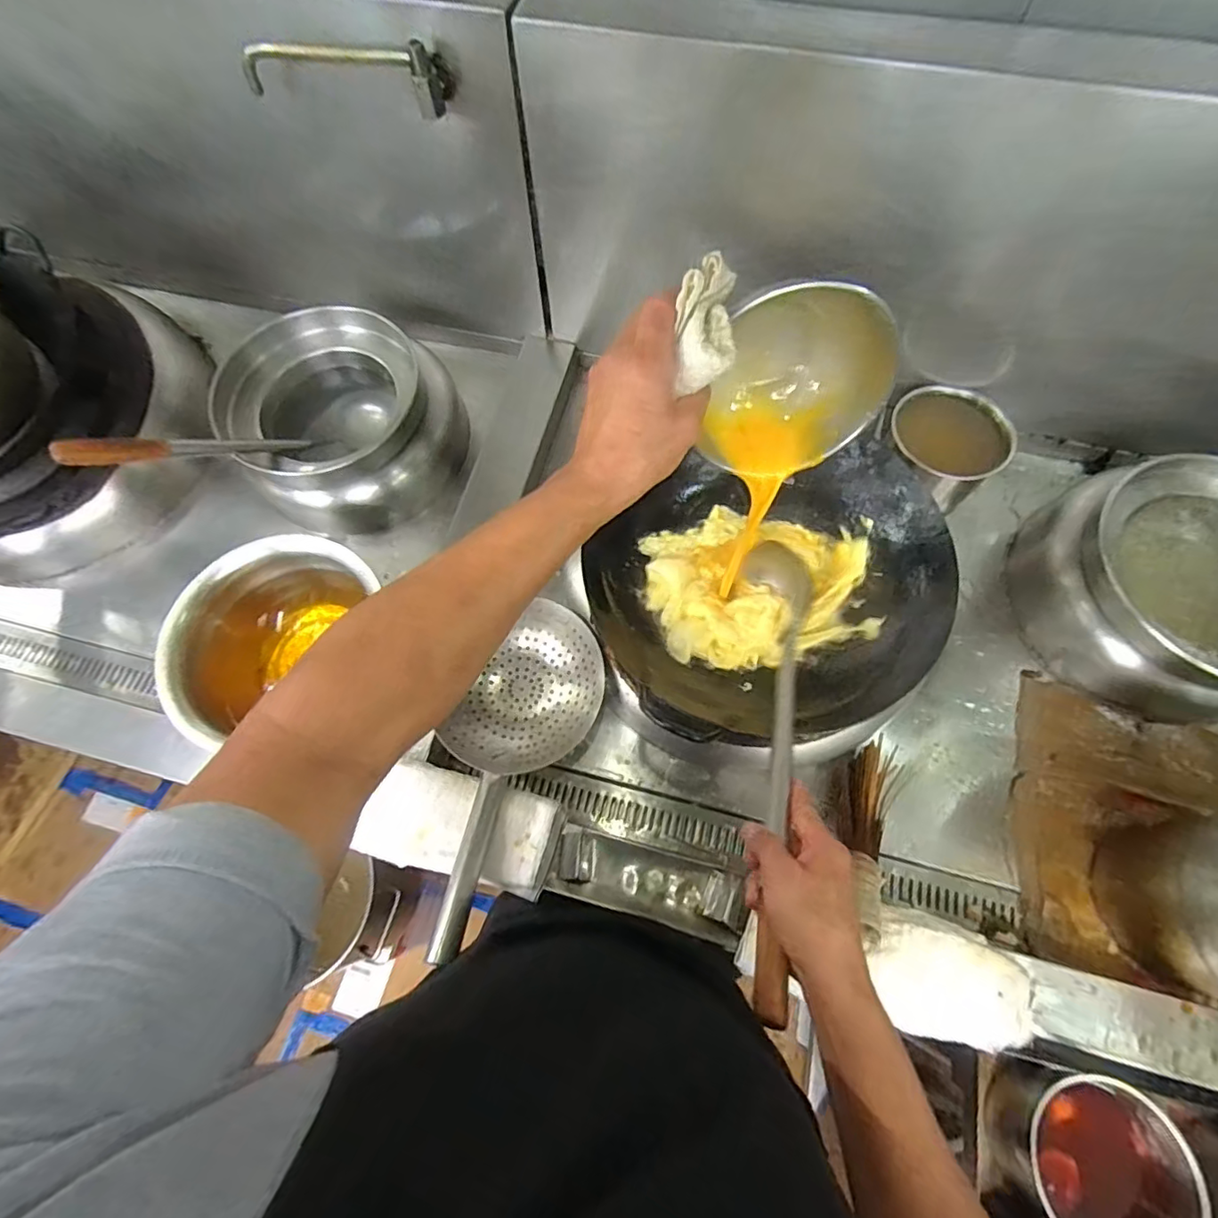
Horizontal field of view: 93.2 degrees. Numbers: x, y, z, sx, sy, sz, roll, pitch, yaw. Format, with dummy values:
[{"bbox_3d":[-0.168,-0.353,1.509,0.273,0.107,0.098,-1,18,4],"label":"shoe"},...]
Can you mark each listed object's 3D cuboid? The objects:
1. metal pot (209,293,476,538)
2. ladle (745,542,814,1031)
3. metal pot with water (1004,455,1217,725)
[{"bbox_3d":[-0.453,-0.311,0.986,0.333,0.200,0.324,0,67,1],"label":"metal pot"},{"bbox_3d":[0.169,0.135,0.600,0.088,0.100,0.501,12,48,6],"label":"ladle"},{"bbox_3d":[0.801,-0.032,0.822,0.304,0.177,0.354,-41,73,-15],"label":"metal pot with water"}]

